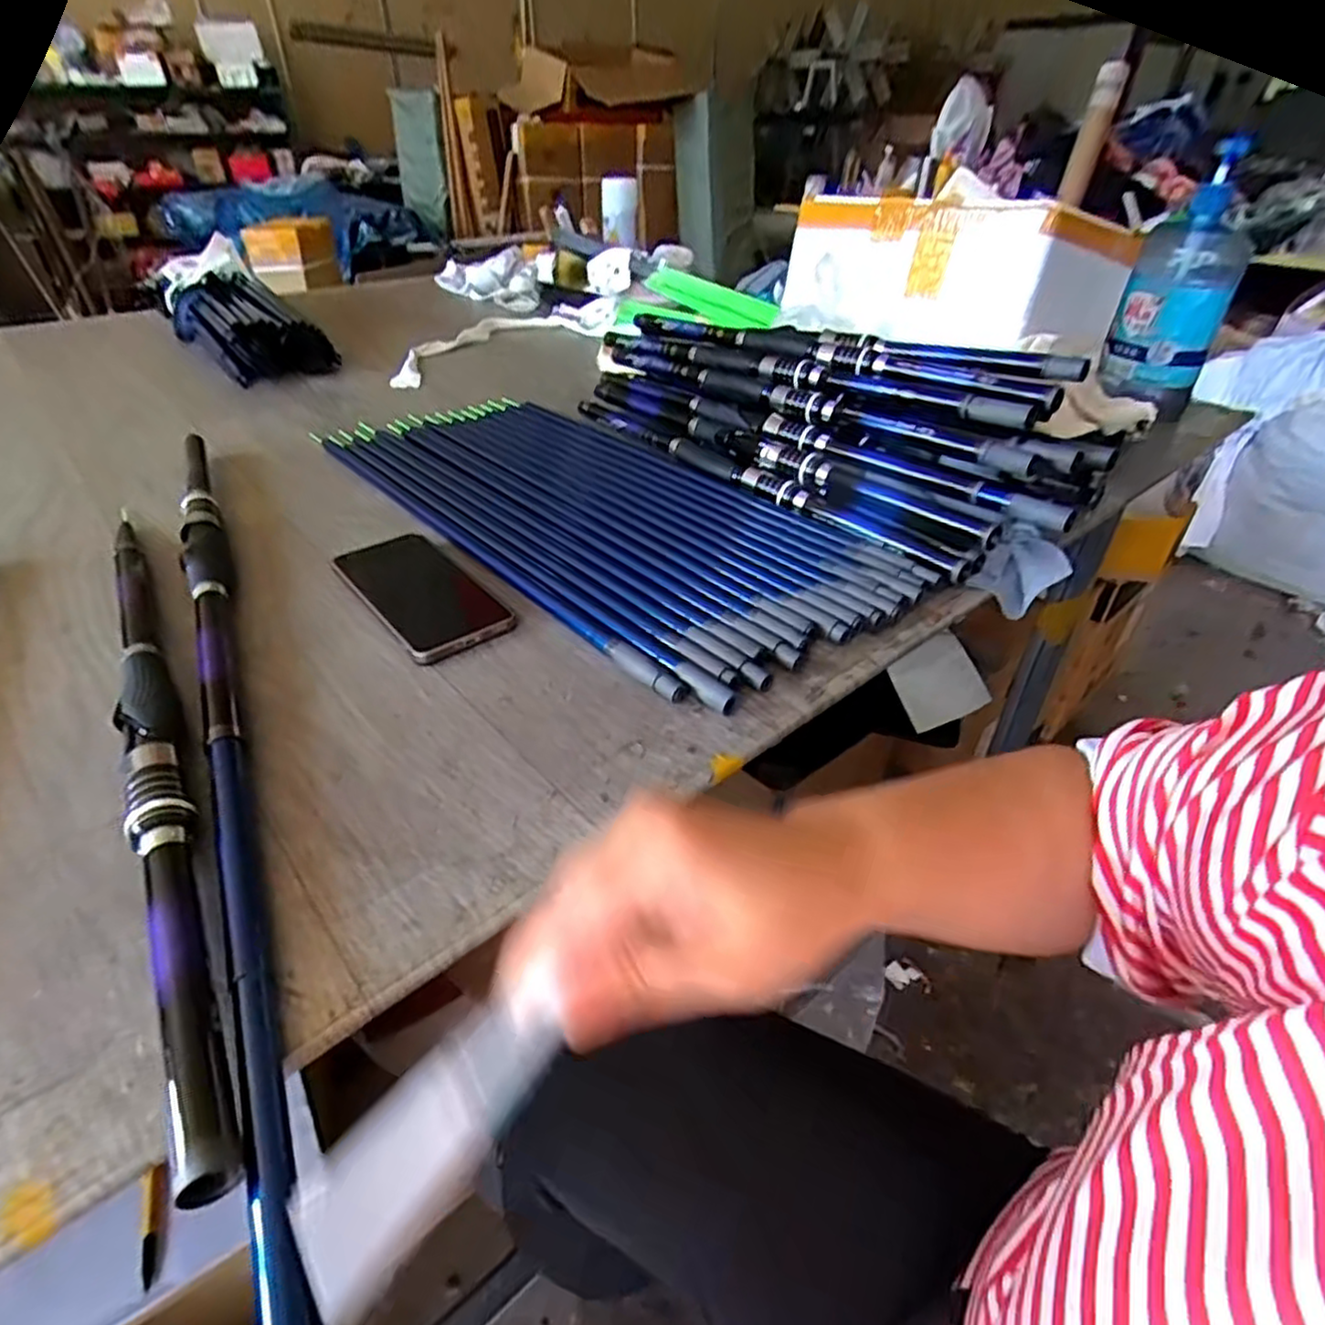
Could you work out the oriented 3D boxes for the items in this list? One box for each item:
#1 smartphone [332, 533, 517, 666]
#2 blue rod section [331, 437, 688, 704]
[{"bbox_3d":[-0.177,-0.052,0.528,0.077,0.016,0.154,-27,45,-31],"label":"smartphone"},{"bbox_3d":[-0.176,-0.106,0.602,0.018,0.010,0.561,-28,45,-32],"label":"blue rod section"}]

